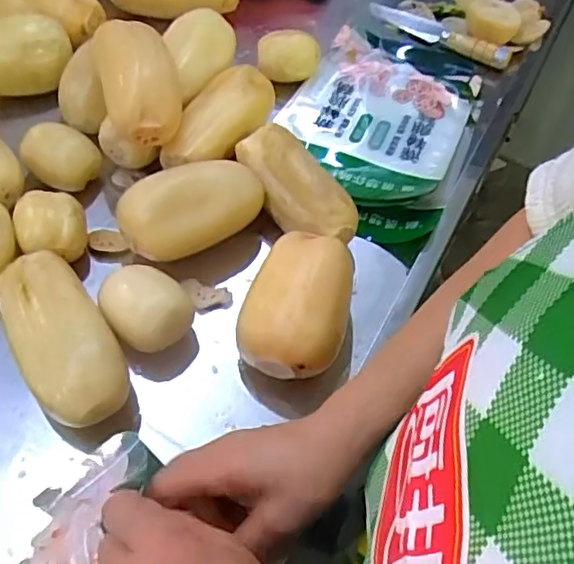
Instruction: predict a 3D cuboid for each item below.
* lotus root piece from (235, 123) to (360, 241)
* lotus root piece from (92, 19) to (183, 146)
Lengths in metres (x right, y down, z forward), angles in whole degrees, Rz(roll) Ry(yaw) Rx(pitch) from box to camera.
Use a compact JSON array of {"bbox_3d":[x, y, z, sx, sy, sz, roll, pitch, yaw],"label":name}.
[{"bbox_3d":[0.008,-0.096,0.605,0.066,0.054,0.154,-37,66,-26],"label":"lotus root piece"},{"bbox_3d":[-0.145,-0.196,0.605,0.077,0.064,0.136,-14,58,-14],"label":"lotus root piece"}]

